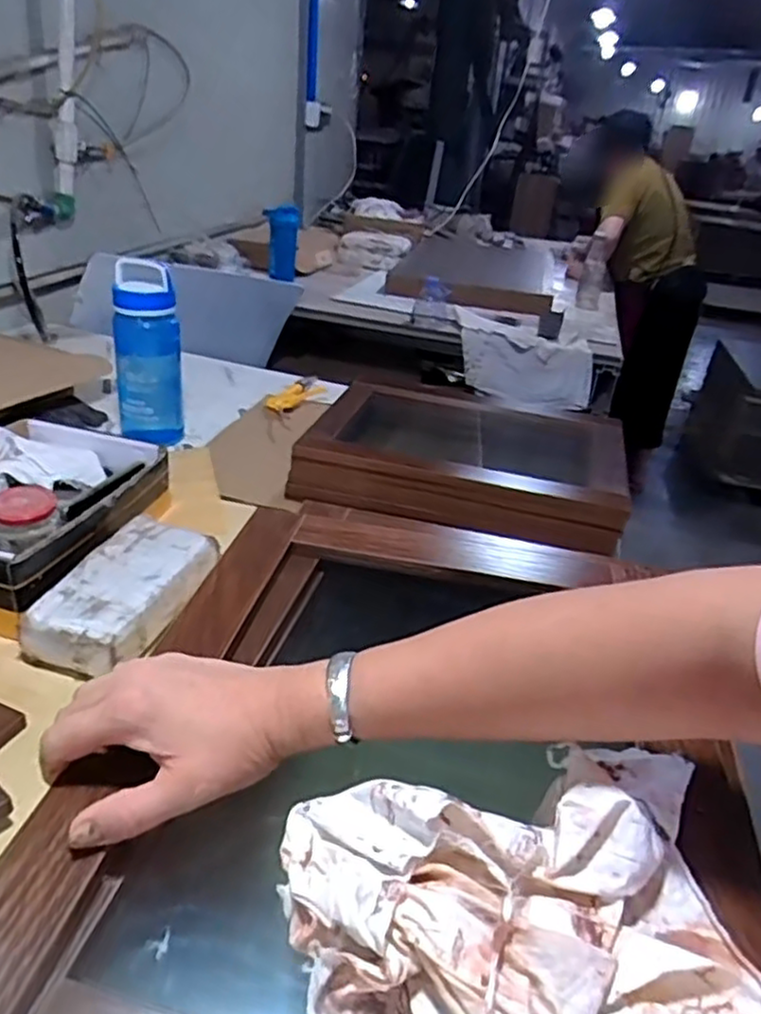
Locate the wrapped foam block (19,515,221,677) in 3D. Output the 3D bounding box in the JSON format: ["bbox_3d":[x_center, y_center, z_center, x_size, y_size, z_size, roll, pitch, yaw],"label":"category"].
[{"bbox_3d":[-0.266,0.091,0.756,0.111,0.067,0.215,14,29,12],"label":"wrapped foam block"}]

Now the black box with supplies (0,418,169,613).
[{"bbox_3d":[-0.411,-0.008,0.824,0.219,0.077,0.296,12,29,9],"label":"black box with supplies"}]

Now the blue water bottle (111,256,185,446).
[{"bbox_3d":[-0.368,-0.245,1.123,0.098,0.257,0.080,-4,32,-17],"label":"blue water bottle"}]

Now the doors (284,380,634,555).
[{"bbox_3d":[0.128,-0.082,1.120,0.490,0.095,0.364,12,31,10],"label":"doors"}]

